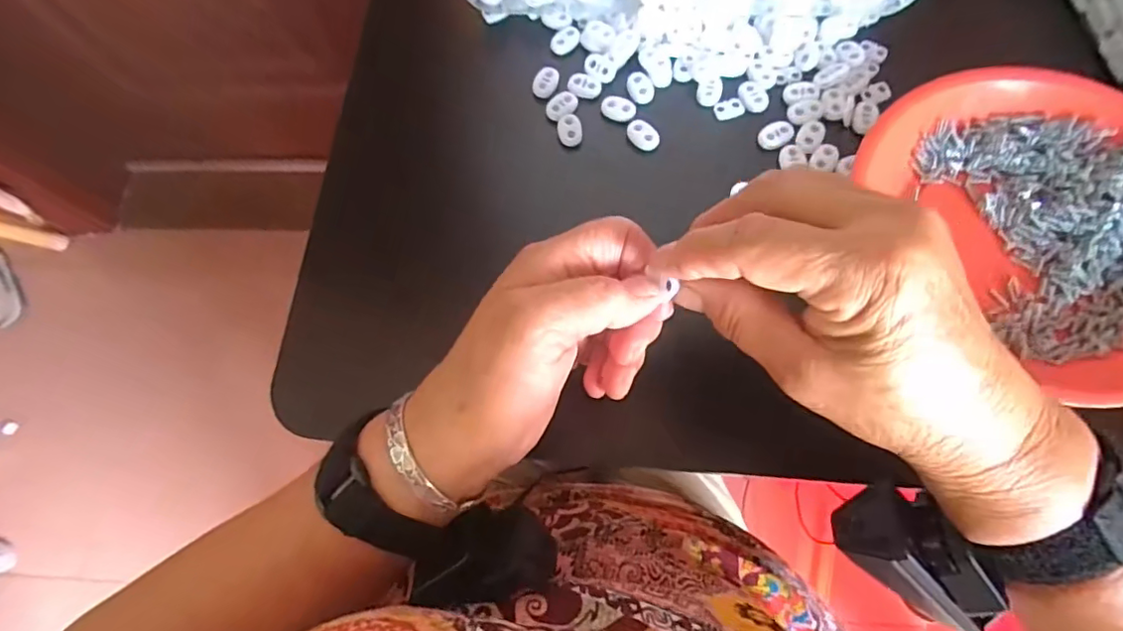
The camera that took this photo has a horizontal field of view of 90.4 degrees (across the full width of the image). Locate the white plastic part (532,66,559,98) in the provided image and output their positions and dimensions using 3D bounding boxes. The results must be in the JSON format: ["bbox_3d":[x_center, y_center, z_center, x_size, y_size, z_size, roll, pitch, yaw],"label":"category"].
[{"bbox_3d":[-0.010,-0.154,0.369,0.014,0.006,0.021,24,72,11],"label":"white plastic part"}]

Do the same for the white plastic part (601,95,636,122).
[{"bbox_3d":[0.037,-0.134,0.362,0.022,0.006,0.016,27,73,12],"label":"white plastic part"}]

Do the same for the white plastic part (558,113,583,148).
[{"bbox_3d":[0.006,-0.120,0.361,0.016,0.007,0.021,-10,69,-1],"label":"white plastic part"}]

